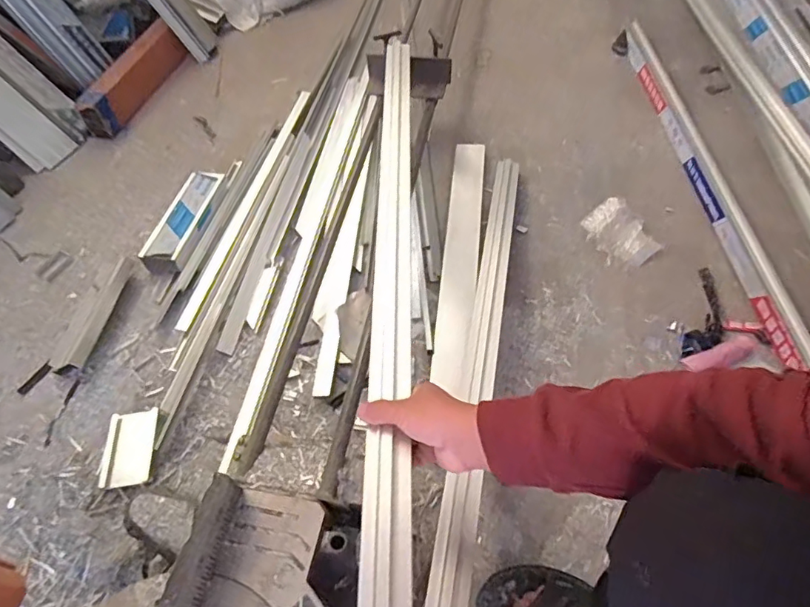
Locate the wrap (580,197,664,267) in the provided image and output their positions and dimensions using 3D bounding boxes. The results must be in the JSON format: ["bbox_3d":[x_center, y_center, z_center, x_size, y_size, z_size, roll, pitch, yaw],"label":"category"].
[{"bbox_3d":[0.405,-0.134,0.996,0.105,0.024,0.138,-24,57,-12],"label":"wrap"}]

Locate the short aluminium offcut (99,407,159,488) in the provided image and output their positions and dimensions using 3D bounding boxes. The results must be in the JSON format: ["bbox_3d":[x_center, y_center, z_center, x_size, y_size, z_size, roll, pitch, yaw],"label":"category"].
[{"bbox_3d":[-0.414,0.218,0.804,0.075,0.015,0.116,-9,55,-3],"label":"short aluminium offcut"}]

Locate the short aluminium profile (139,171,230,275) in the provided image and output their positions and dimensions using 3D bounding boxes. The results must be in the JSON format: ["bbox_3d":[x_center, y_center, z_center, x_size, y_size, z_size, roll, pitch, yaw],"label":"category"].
[{"bbox_3d":[-0.426,-0.167,1.042,0.084,0.034,0.249,8,56,10],"label":"short aluminium profile"}]

